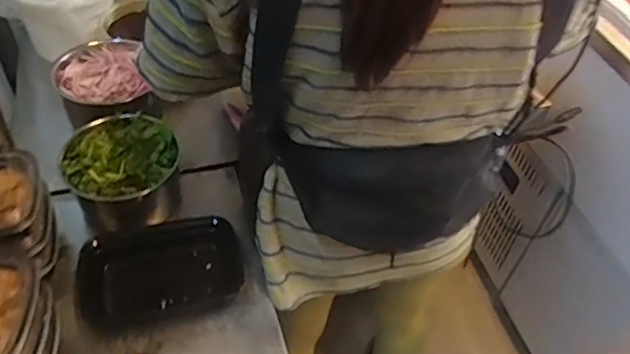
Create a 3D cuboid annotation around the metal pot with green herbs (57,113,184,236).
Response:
[{"bbox_3d":[-0.281,-0.007,0.822,0.157,0.099,0.151,3,47,-3],"label":"metal pot with green herbs"}]

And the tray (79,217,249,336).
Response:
[{"bbox_3d":[-0.206,0.124,0.748,0.213,0.049,0.118,-9,49,-15],"label":"tray"}]

